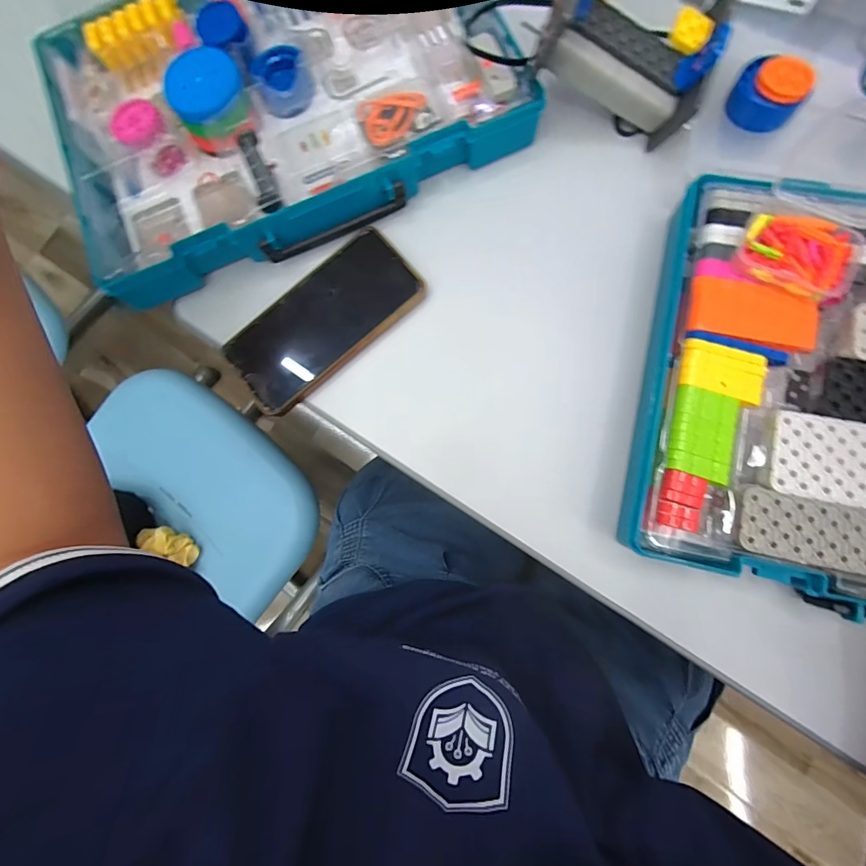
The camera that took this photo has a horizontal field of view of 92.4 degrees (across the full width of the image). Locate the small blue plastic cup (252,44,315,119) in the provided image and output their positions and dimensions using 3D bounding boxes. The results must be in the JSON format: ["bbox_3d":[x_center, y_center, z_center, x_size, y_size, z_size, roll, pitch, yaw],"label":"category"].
[{"bbox_3d":[-0.125,-0.297,0.350,0.045,0.022,0.054,-25,79,1],"label":"small blue plastic cup"}]

